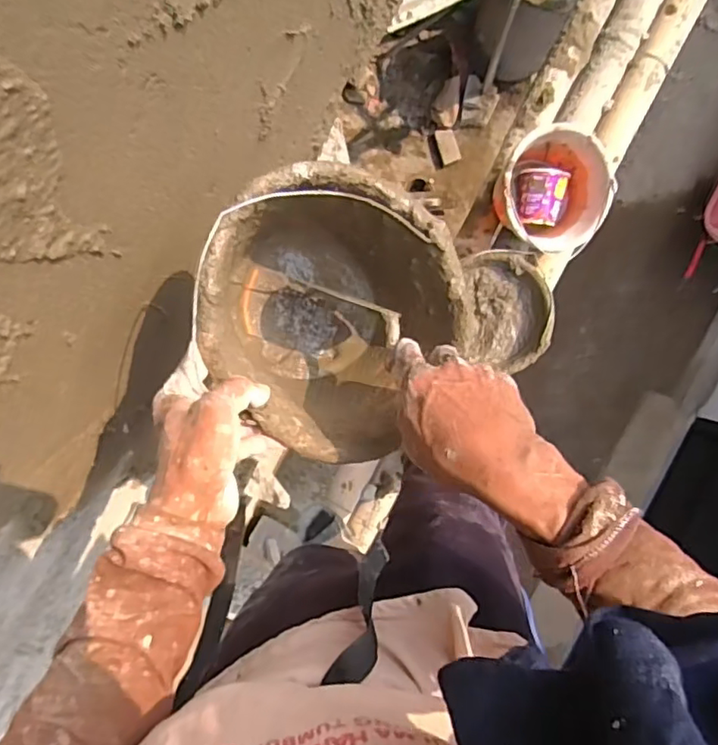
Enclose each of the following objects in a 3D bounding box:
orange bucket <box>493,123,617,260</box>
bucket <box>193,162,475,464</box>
[{"bbox_3d":[0.414,-0.382,1.245,0.229,0.173,0.225,0,93,2],"label":"orange bucket"},{"bbox_3d":[-0.044,-0.062,0.589,0.260,0.210,0.260,-7,108,-21],"label":"bucket"}]

